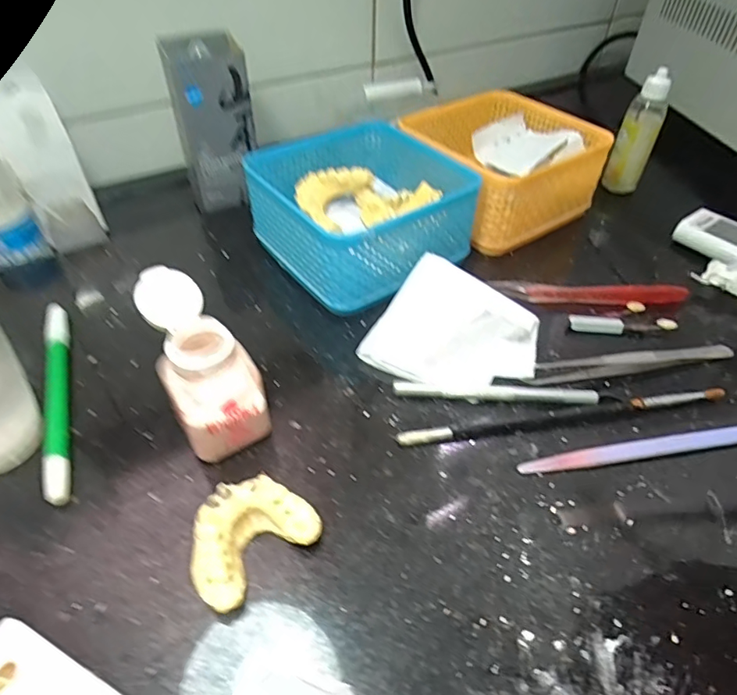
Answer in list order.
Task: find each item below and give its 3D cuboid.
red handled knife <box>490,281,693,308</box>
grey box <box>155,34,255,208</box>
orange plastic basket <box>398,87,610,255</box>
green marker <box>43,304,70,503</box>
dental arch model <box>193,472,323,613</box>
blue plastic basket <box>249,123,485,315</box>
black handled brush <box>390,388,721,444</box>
[{"bbox_3d":[0.154,-0.038,0.355,0.131,0.016,0.011,4,46,2],"label":"red handled knife"},{"bbox_3d":[-0.120,-0.174,0.405,0.057,0.126,0.036,-13,48,-15],"label":"grey box"},{"bbox_3d":[0.104,-0.151,0.423,0.129,0.063,0.127,-26,52,-25],"label":"orange plastic basket"},{"bbox_3d":[-0.175,0.025,0.289,0.011,0.010,0.144,-16,49,-17],"label":"green marker"},{"bbox_3d":[-0.053,0.083,0.226,0.055,0.025,0.039,-32,55,-29],"label":"dental arch model"},{"bbox_3d":[-0.005,-0.104,0.382,0.135,0.066,0.132,-28,53,-26],"label":"blue plastic basket"},{"bbox_3d":[0.111,0.038,0.285,0.190,0.008,0.009,-6,47,-8],"label":"black handled brush"}]

